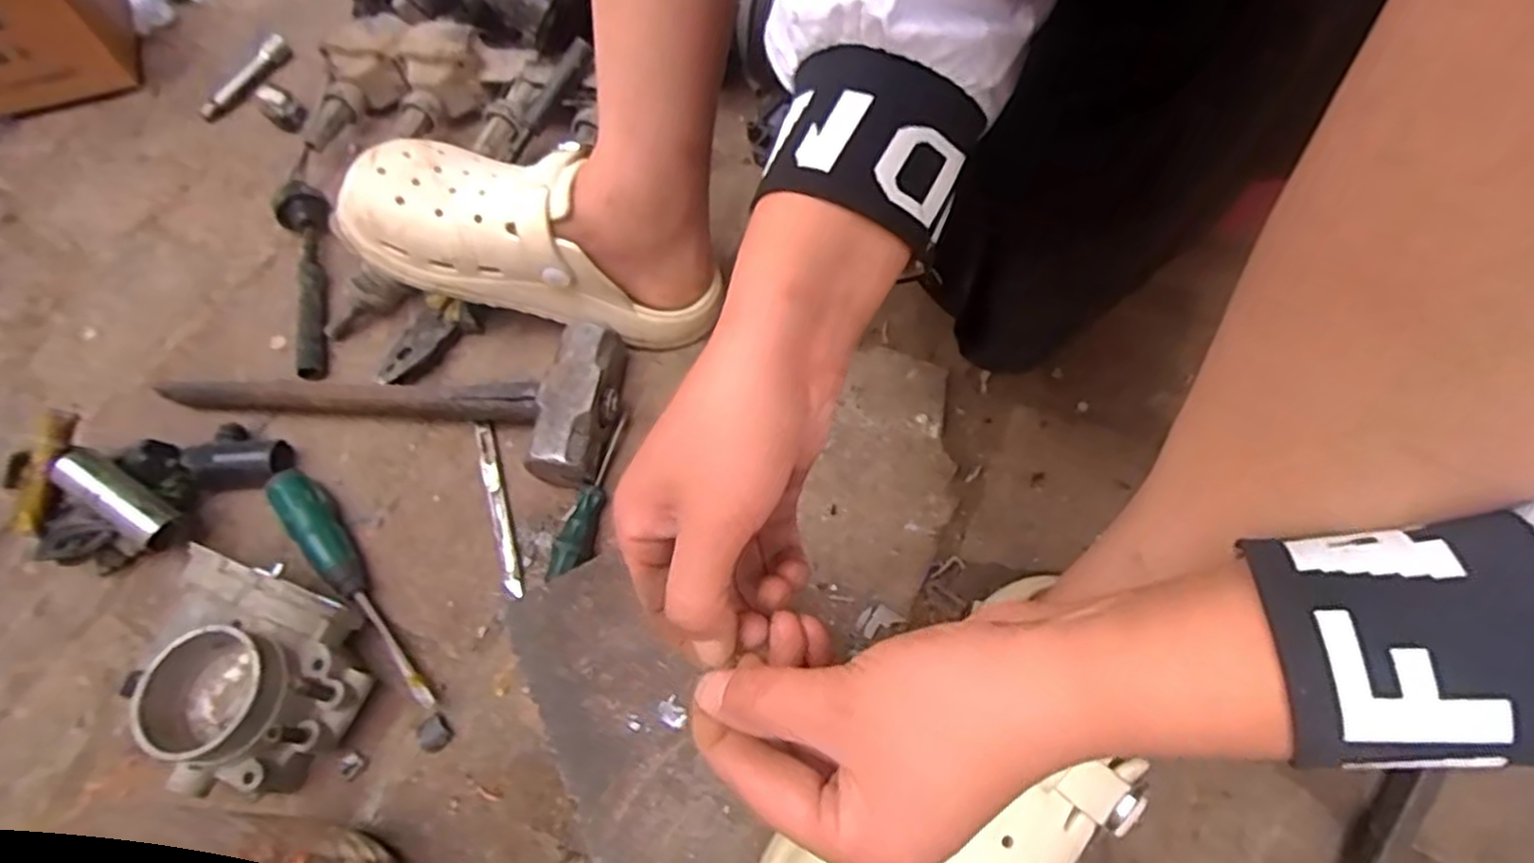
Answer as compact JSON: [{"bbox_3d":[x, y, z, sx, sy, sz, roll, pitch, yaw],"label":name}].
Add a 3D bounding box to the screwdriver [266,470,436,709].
[{"bbox_3d":[-0.255,0.091,0.468,0.024,0.035,0.192,-40,65,-17],"label":"screwdriver"}]

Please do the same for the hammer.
[{"bbox_3d":[-0.251,-0.039,0.531,0.305,0.039,0.108,10,62,10],"label":"hammer"}]

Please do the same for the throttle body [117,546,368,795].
[{"bbox_3d":[-0.289,0.139,0.421,0.117,0.069,0.104,15,63,12],"label":"throttle body"}]

